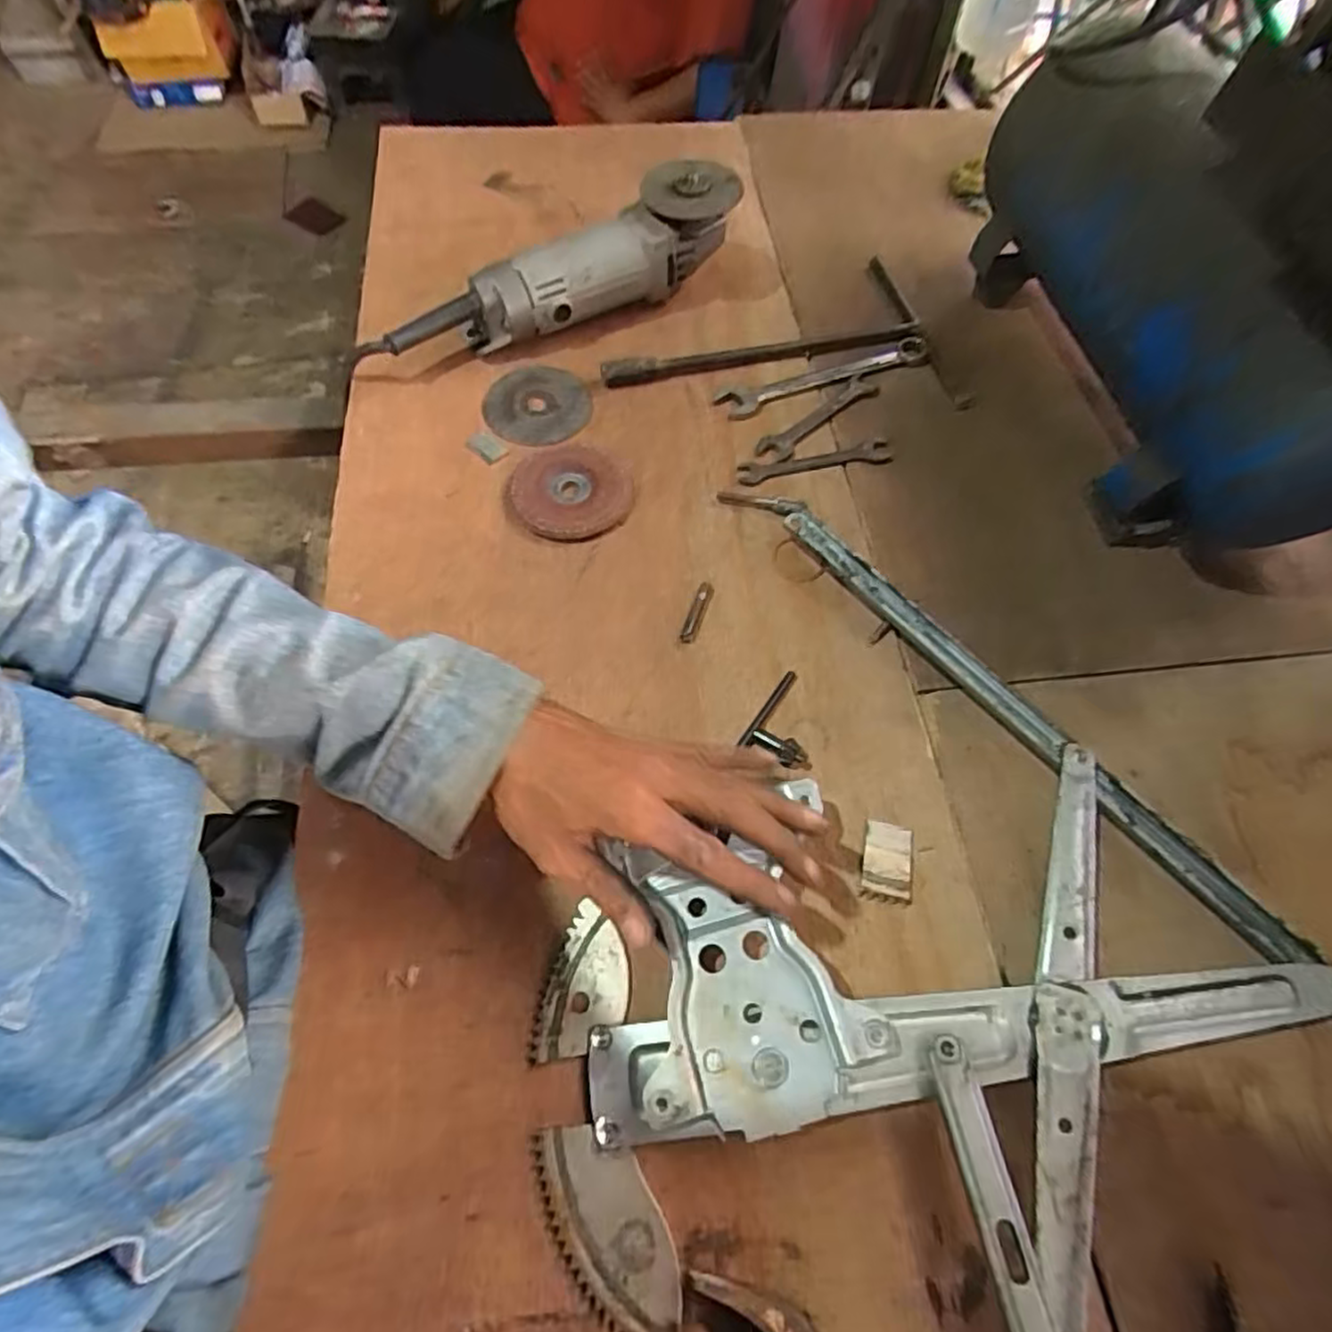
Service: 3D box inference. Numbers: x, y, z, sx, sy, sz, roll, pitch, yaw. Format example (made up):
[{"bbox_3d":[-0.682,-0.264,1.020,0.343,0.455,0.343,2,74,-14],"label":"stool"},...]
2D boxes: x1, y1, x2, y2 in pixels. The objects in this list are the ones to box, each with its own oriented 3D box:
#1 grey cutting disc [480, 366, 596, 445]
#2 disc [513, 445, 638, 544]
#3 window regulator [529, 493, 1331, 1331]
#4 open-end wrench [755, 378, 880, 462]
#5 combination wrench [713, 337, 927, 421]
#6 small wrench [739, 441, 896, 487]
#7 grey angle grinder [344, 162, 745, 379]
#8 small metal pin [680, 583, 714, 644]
[{"bbox_3d":[-0.103,-0.210,0.565,0.085,0.011,0.087,0,62,-1],"label":"grey cutting disc"},{"bbox_3d":[-0.071,-0.129,0.516,0.088,0.014,0.076,21,64,8],"label":"disc"},{"bbox_3d":[0.160,0.124,0.386,0.381,0.033,0.462,19,64,7],"label":"window regulator"},{"bbox_3d":[0.123,-0.200,0.566,0.127,0.004,0.025,-36,70,-19],"label":"open-end wrench"},{"bbox_3d":[0.133,-0.244,0.586,0.191,0.006,0.031,-22,66,-13],"label":"combination wrench"},{"bbox_3d":[0.117,-0.158,0.546,0.123,0.005,0.021,-12,64,-8],"label":"small wrench"},{"bbox_3d":[-0.097,-0.326,0.576,0.325,0.089,0.073,-22,66,-13],"label":"grey angle grinder"},{"bbox_3d":[0.022,-0.036,0.476,0.010,0.004,0.048,19,64,7],"label":"small metal pin"}]

